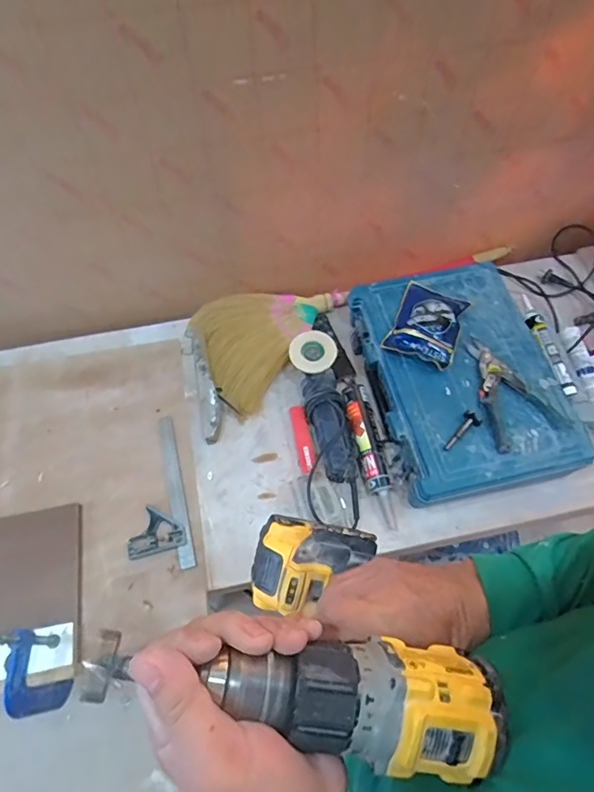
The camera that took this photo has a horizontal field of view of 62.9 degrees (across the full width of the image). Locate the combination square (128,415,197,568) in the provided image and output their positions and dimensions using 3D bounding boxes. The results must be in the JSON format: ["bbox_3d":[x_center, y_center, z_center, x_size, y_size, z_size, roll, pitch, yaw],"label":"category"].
[{"bbox_3d":[-0.273,0.186,0.920,0.110,0.020,0.290,-14,63,-7],"label":"combination square"}]

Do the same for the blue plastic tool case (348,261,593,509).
[{"bbox_3d":[0.335,-0.047,0.978,0.346,0.119,0.476,-11,63,-5],"label":"blue plastic tool case"}]

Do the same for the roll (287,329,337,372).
[{"bbox_3d":[0.032,-0.091,0.986,0.091,0.023,0.090,0,62,0],"label":"roll"}]

